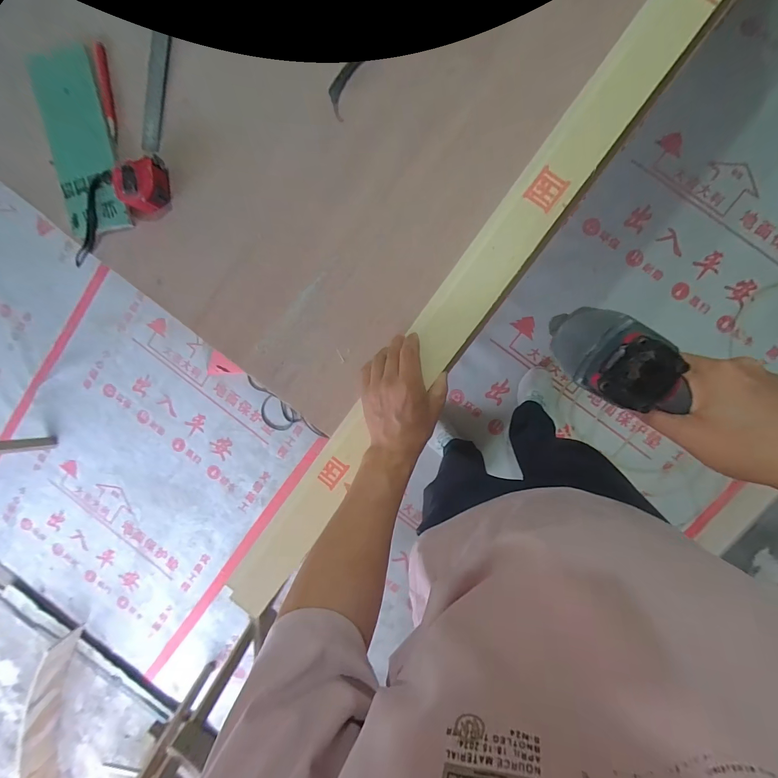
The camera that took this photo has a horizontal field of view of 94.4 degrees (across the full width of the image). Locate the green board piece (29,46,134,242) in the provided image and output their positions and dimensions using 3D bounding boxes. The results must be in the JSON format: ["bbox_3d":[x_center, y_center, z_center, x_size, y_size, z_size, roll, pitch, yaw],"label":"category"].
[{"bbox_3d":[-0.446,-0.355,0.518,0.094,0.018,0.255,-12,91,5],"label":"green board piece"}]

